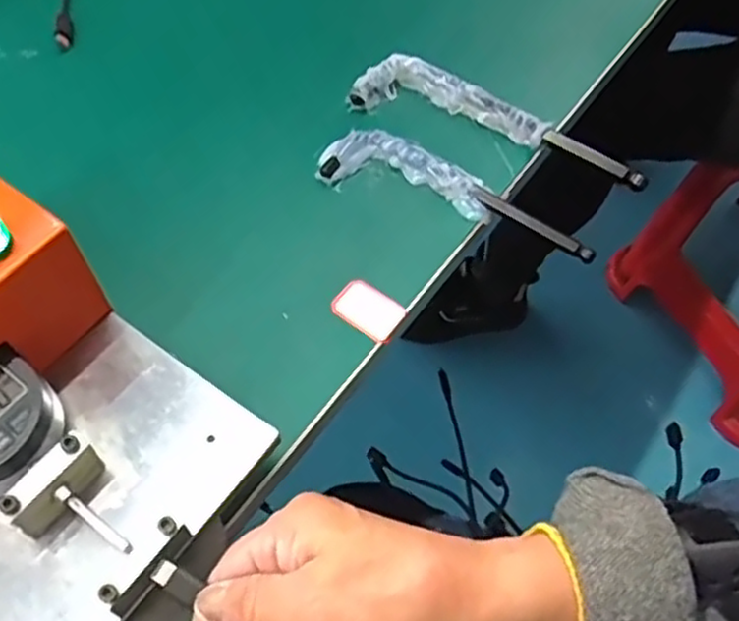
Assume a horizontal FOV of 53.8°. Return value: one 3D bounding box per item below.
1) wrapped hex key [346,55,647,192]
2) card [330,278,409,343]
[{"bbox_3d":[0.077,-0.116,0.439,0.178,0.018,0.040,21,62,10],"label":"wrapped hex key"},{"bbox_3d":[0.000,-0.001,0.377,0.036,0.004,0.025,34,65,16],"label":"card"}]

